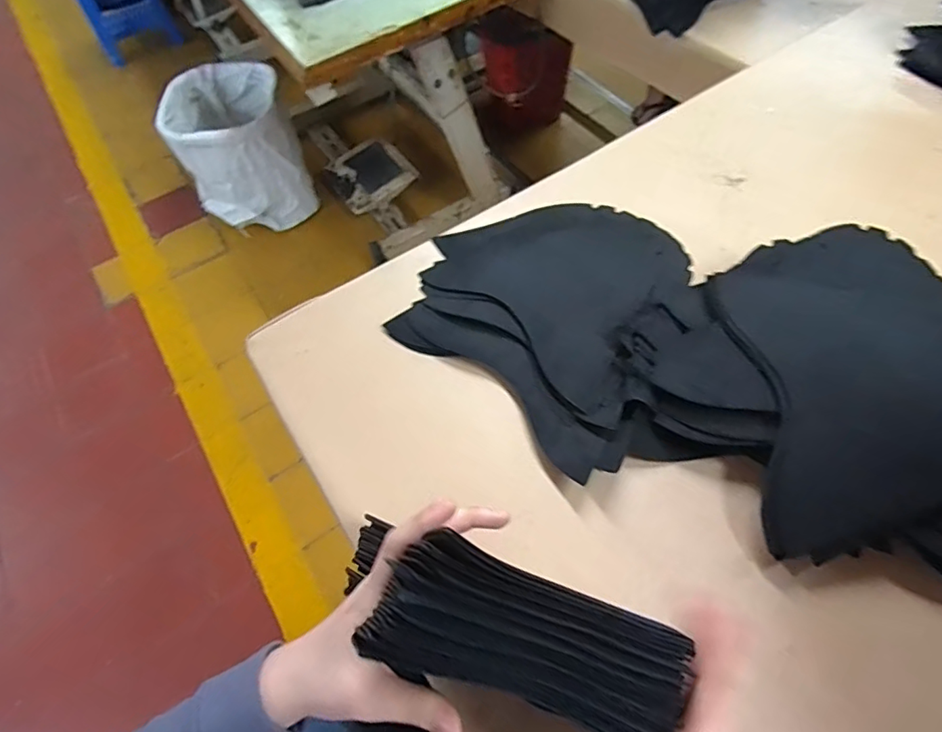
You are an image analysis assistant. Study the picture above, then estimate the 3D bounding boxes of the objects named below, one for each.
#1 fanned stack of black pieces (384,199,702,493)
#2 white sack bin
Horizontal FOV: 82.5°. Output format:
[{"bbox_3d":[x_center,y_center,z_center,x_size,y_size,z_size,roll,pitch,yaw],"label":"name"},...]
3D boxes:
[{"bbox_3d":[0.089,-0.084,0.587,0.310,0.048,0.318,32,67,21],"label":"fanned stack of black pieces"},{"bbox_3d":[-0.715,-0.664,1.695,0.346,0.387,0.326,-24,61,-9],"label":"white sack bin"}]

